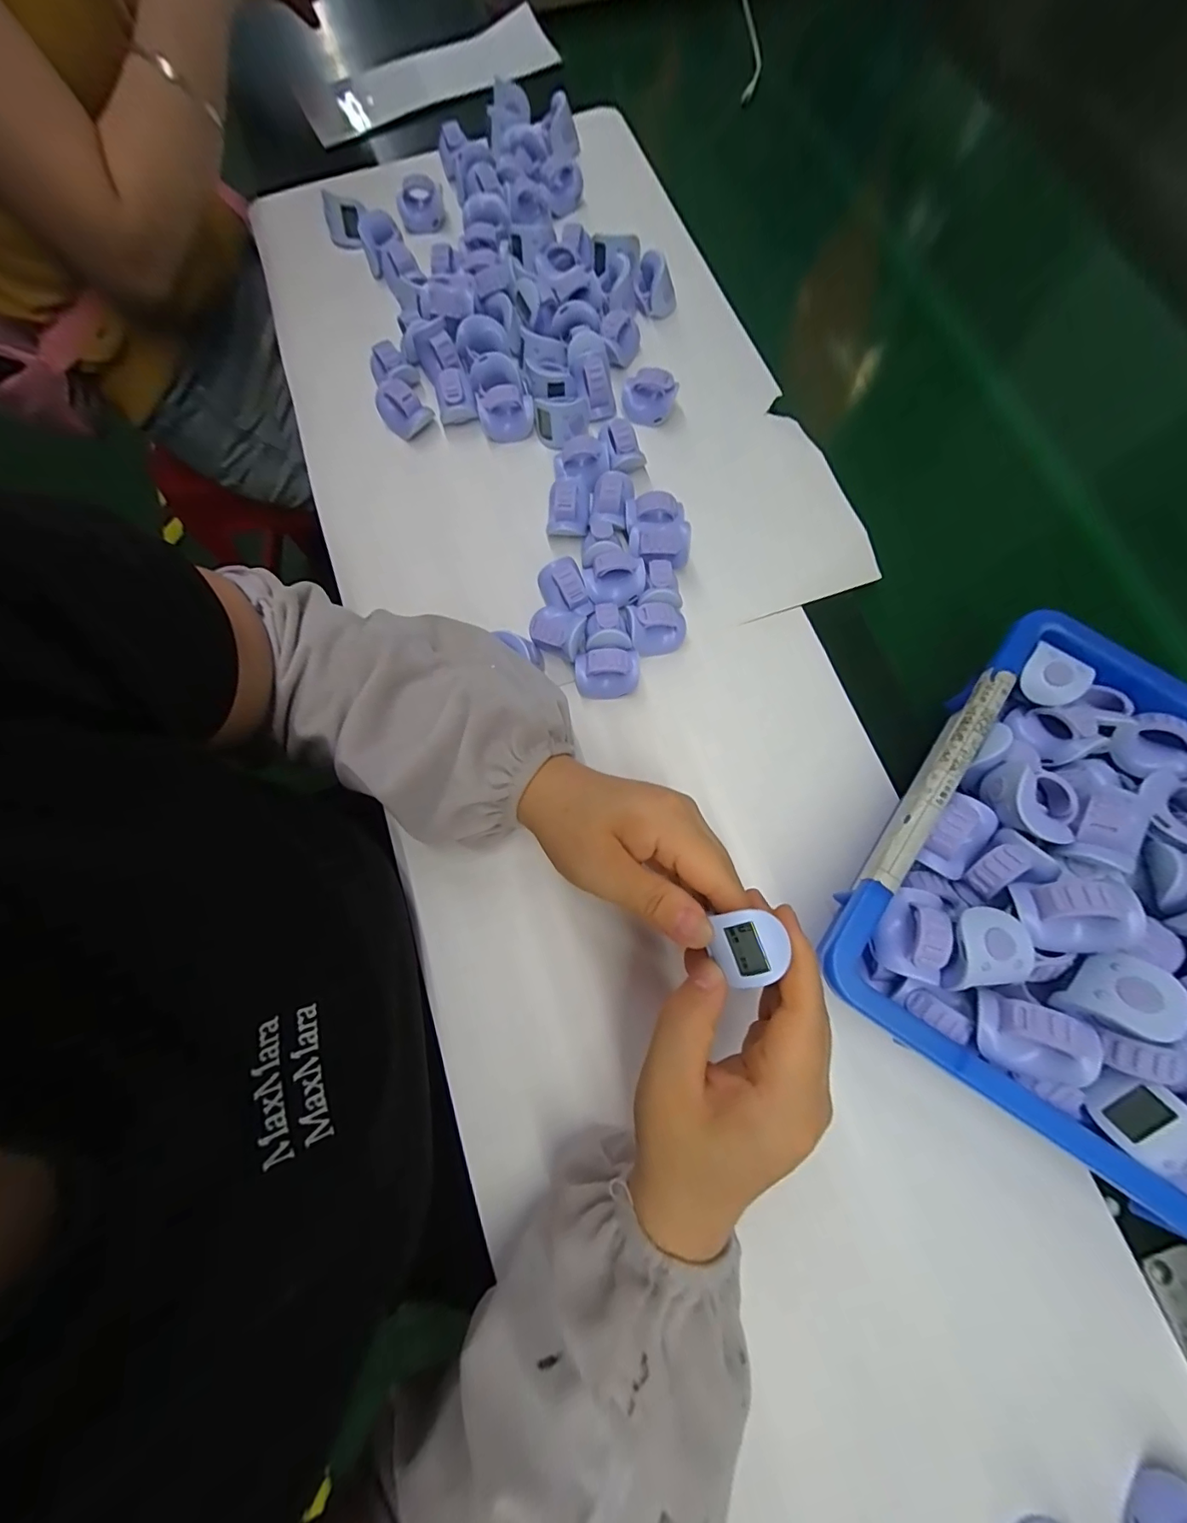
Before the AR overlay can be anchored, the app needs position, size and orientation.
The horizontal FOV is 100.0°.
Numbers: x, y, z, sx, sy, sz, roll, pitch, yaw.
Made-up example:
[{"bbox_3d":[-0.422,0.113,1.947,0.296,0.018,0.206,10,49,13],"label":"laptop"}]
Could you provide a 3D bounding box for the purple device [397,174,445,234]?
[{"bbox_3d":[-0.151,-0.489,0.435,0.037,0.033,0.021,-3,75,1],"label":"purple device"}]

